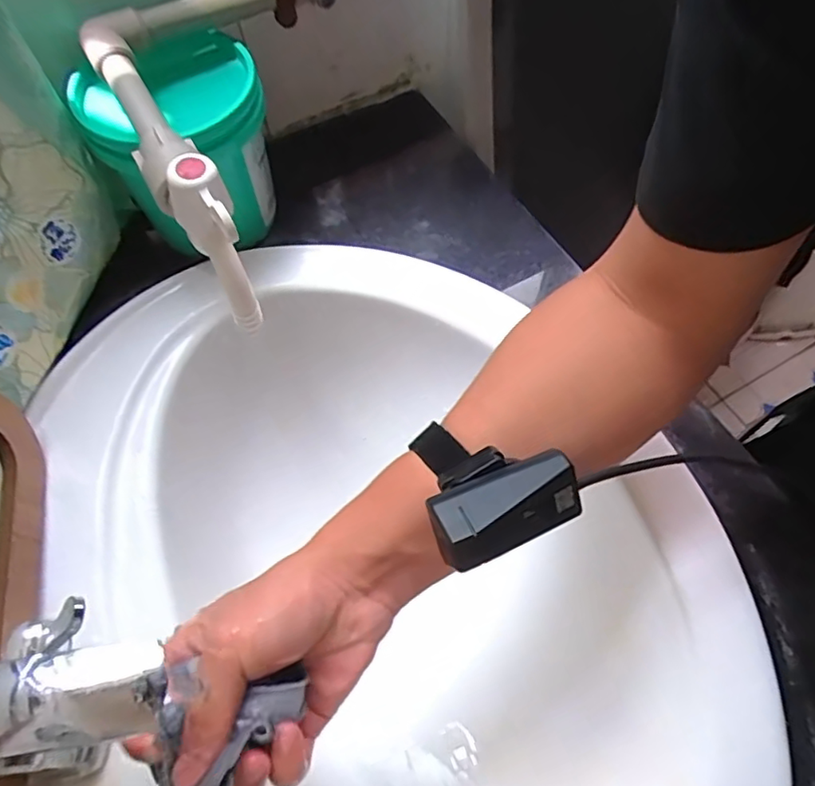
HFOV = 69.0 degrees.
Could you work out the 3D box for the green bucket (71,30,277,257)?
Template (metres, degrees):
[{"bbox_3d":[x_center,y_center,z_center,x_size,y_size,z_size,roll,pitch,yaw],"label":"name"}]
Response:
[{"bbox_3d":[-0.167,-0.183,0.462,0.130,0.122,0.107,-26,64,-12],"label":"green bucket"}]

